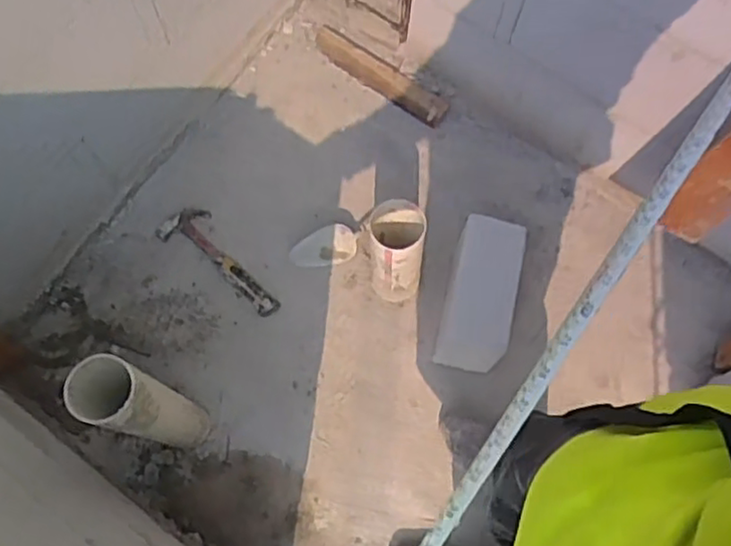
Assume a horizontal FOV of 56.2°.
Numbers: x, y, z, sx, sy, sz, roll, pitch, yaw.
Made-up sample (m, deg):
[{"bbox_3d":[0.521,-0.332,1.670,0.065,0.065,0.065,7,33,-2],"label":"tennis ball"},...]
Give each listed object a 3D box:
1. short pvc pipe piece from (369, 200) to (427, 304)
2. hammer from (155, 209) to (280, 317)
[{"bbox_3d":[0.054,-0.033,1.203,0.082,0.261,0.094,-1,71,-1],"label":"short pvc pipe piece"},{"bbox_3d":[-0.273,-0.034,1.337,0.288,0.028,0.098,36,74,11],"label":"hammer"}]

